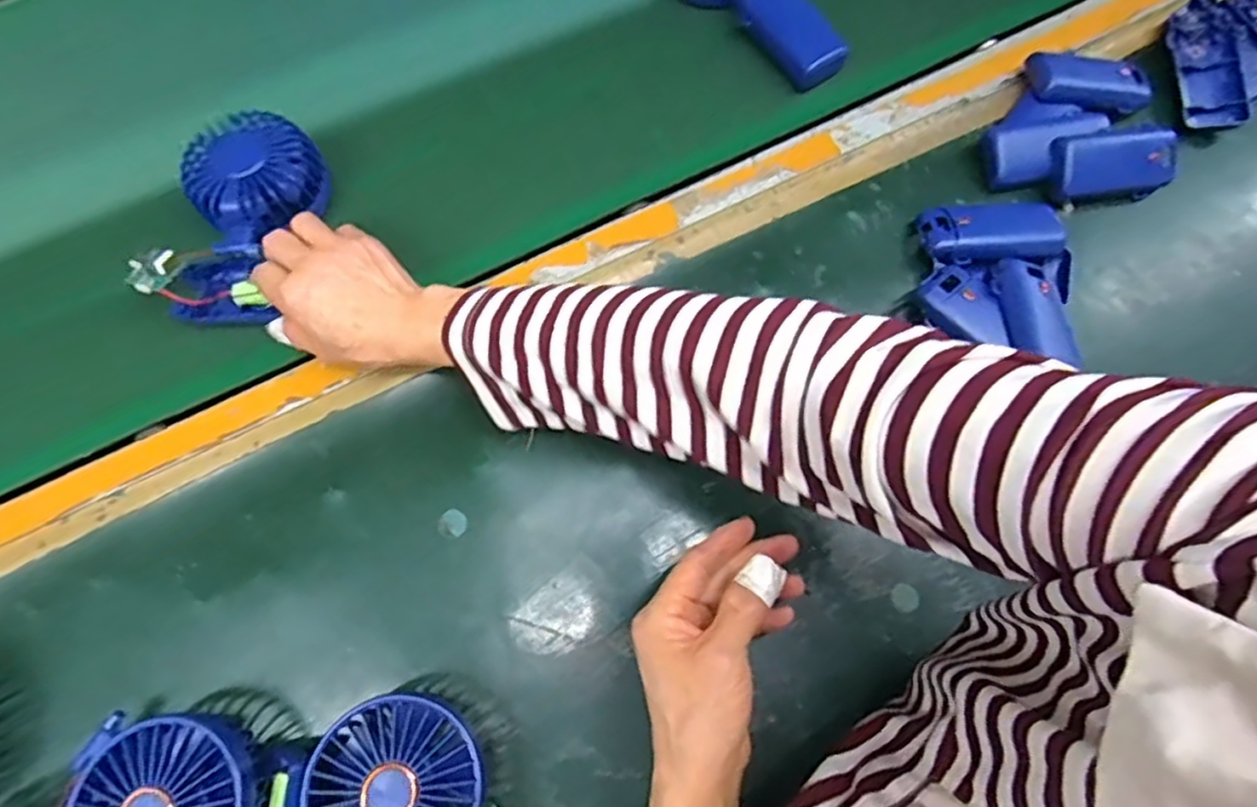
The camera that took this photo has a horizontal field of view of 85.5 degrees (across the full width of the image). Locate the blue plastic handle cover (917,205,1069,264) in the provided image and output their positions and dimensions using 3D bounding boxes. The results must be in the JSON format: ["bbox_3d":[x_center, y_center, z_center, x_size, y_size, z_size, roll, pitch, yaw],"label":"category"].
[{"bbox_3d":[0.247,-0.114,0.466,0.089,0.027,0.042,-4,72,-3],"label":"blue plastic handle cover"}]

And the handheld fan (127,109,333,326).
[{"bbox_3d":[-0.254,-0.127,0.449,0.088,0.053,0.145,5,72,0],"label":"handheld fan"}]

